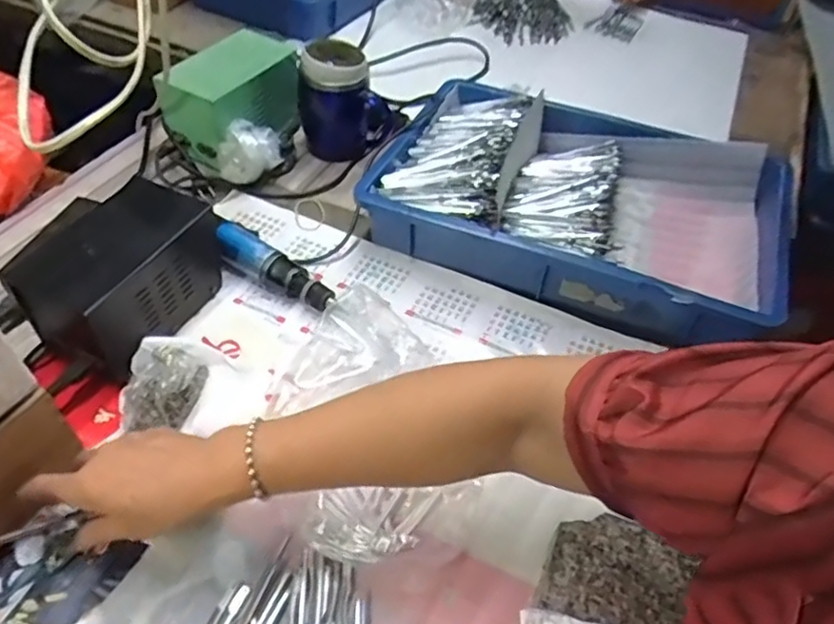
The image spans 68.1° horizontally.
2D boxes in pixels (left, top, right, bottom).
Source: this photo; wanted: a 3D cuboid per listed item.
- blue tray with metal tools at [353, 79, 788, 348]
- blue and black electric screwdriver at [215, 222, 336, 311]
[{"bbox_3d":[0.180,-0.123,0.701,0.434,0.084,0.290,21,50,14],"label":"blue tray with metal tools"},{"bbox_3d":[-0.150,-0.045,0.644,0.154,0.040,0.044,33,54,23],"label":"blue and black electric screwdriver"}]

